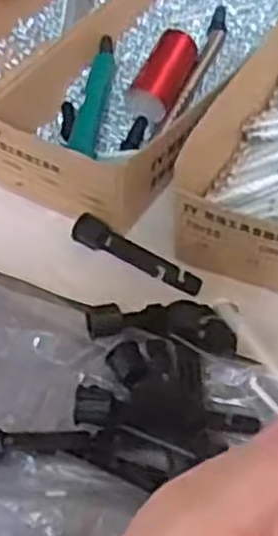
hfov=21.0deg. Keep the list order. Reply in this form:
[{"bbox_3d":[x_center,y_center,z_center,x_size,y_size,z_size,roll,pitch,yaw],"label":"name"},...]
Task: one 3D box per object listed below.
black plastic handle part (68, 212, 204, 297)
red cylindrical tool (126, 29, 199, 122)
[{"bbox_3d":[0.000,-0.010,0.440,0.084,0.015,0.017,24,52,22],"label":"black plastic handle part"},{"bbox_3d":[0.018,-0.131,0.502,0.027,0.020,0.067,20,67,22],"label":"red cylindrical tool"}]

